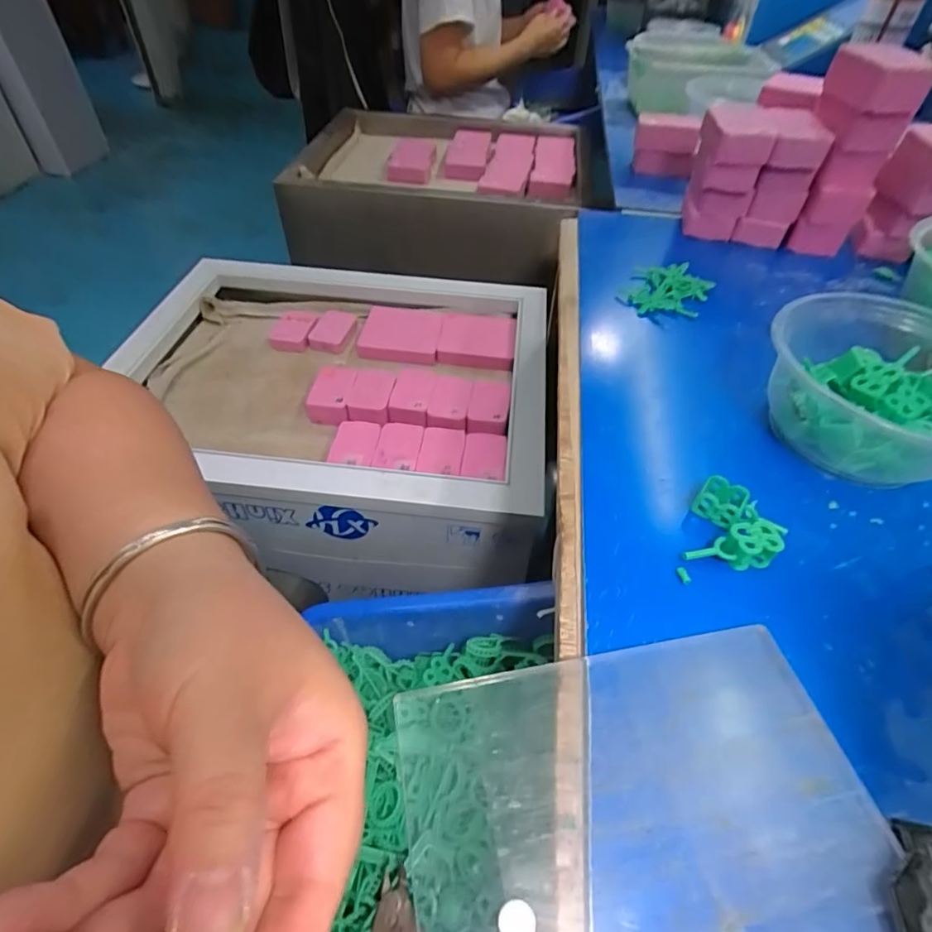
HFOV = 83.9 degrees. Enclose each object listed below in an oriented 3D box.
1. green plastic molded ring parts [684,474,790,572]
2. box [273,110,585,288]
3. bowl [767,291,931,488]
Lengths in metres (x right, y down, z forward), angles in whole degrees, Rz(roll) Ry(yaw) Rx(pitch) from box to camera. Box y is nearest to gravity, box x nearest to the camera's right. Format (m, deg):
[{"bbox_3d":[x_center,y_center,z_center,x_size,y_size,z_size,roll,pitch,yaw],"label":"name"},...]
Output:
[{"bbox_3d":[0.140,0.032,0.270,0.042,0.018,0.046,17,50,13],"label":"green plastic molded ring parts"},{"bbox_3d":[-0.052,-0.516,0.967,0.516,0.149,0.394,6,48,4],"label":"box"},{"bbox_3d":[0.251,-0.049,0.318,0.127,0.063,0.118,1,48,-1],"label":"bowl"}]

